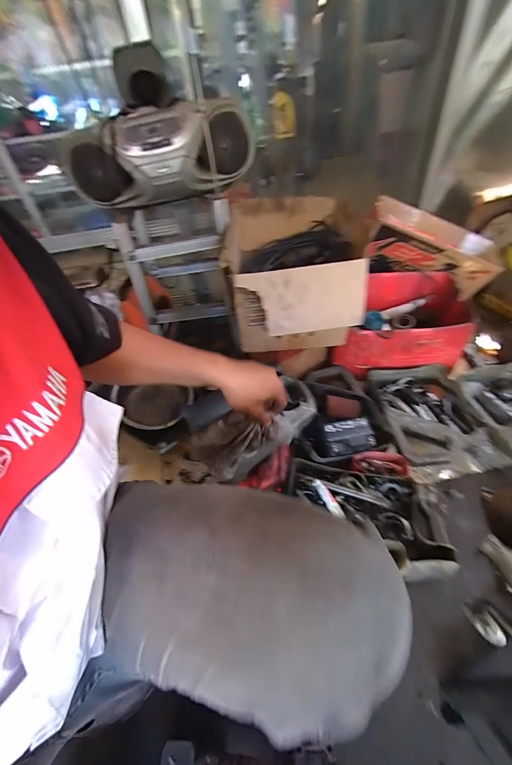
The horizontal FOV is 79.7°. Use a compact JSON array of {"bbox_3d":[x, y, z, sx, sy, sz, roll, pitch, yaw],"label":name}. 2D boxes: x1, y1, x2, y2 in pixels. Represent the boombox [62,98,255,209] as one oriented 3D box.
[{"bbox_3d":[-0.218,-0.523,0.714,0.419,0.154,0.125,-9,44,-1],"label":"boombox"}]

